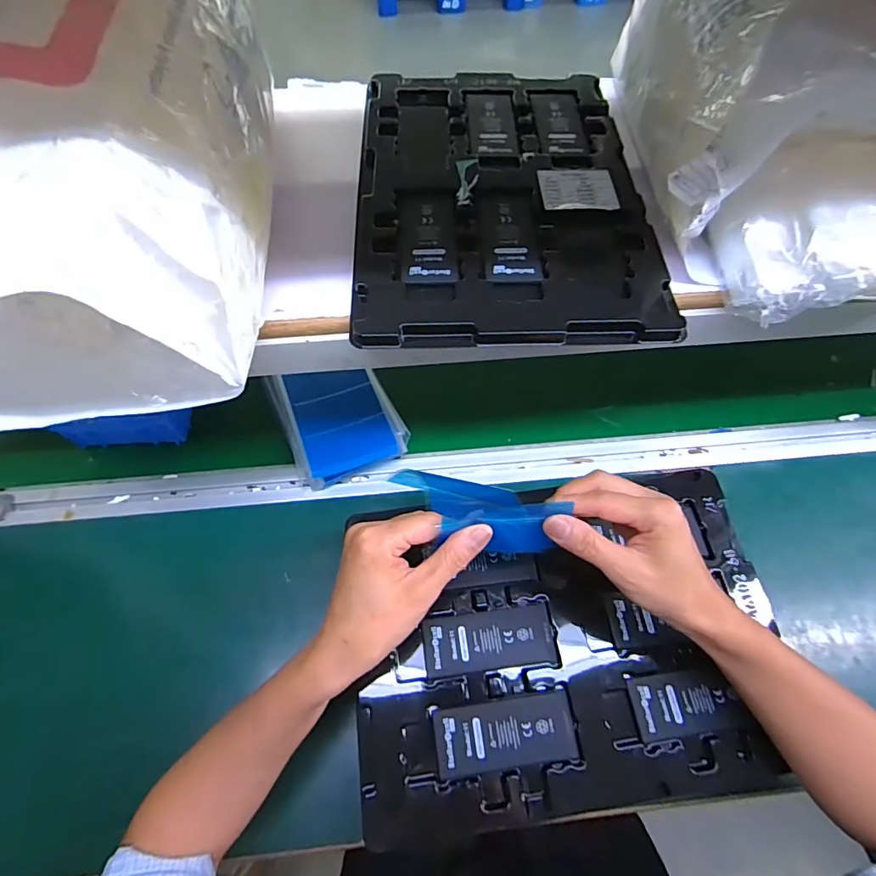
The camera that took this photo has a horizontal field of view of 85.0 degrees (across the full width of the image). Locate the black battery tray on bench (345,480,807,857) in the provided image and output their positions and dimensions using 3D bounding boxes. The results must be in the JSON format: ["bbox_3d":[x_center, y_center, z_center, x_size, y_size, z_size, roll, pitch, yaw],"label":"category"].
[{"bbox_3d":[0.101,0.153,0.380,0.326,0.015,0.225,-6,63,-4],"label":"black battery tray on bench"}]

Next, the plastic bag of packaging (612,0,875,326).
[{"bbox_3d":[0.269,-0.262,0.352,0.231,0.140,0.336,2,62,0],"label":"plastic bag of packaging"}]

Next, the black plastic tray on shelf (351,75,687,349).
[{"bbox_3d":[0.052,-0.209,0.402,0.229,0.015,0.320,-1,63,-1],"label":"black plastic tray on shelf"}]

